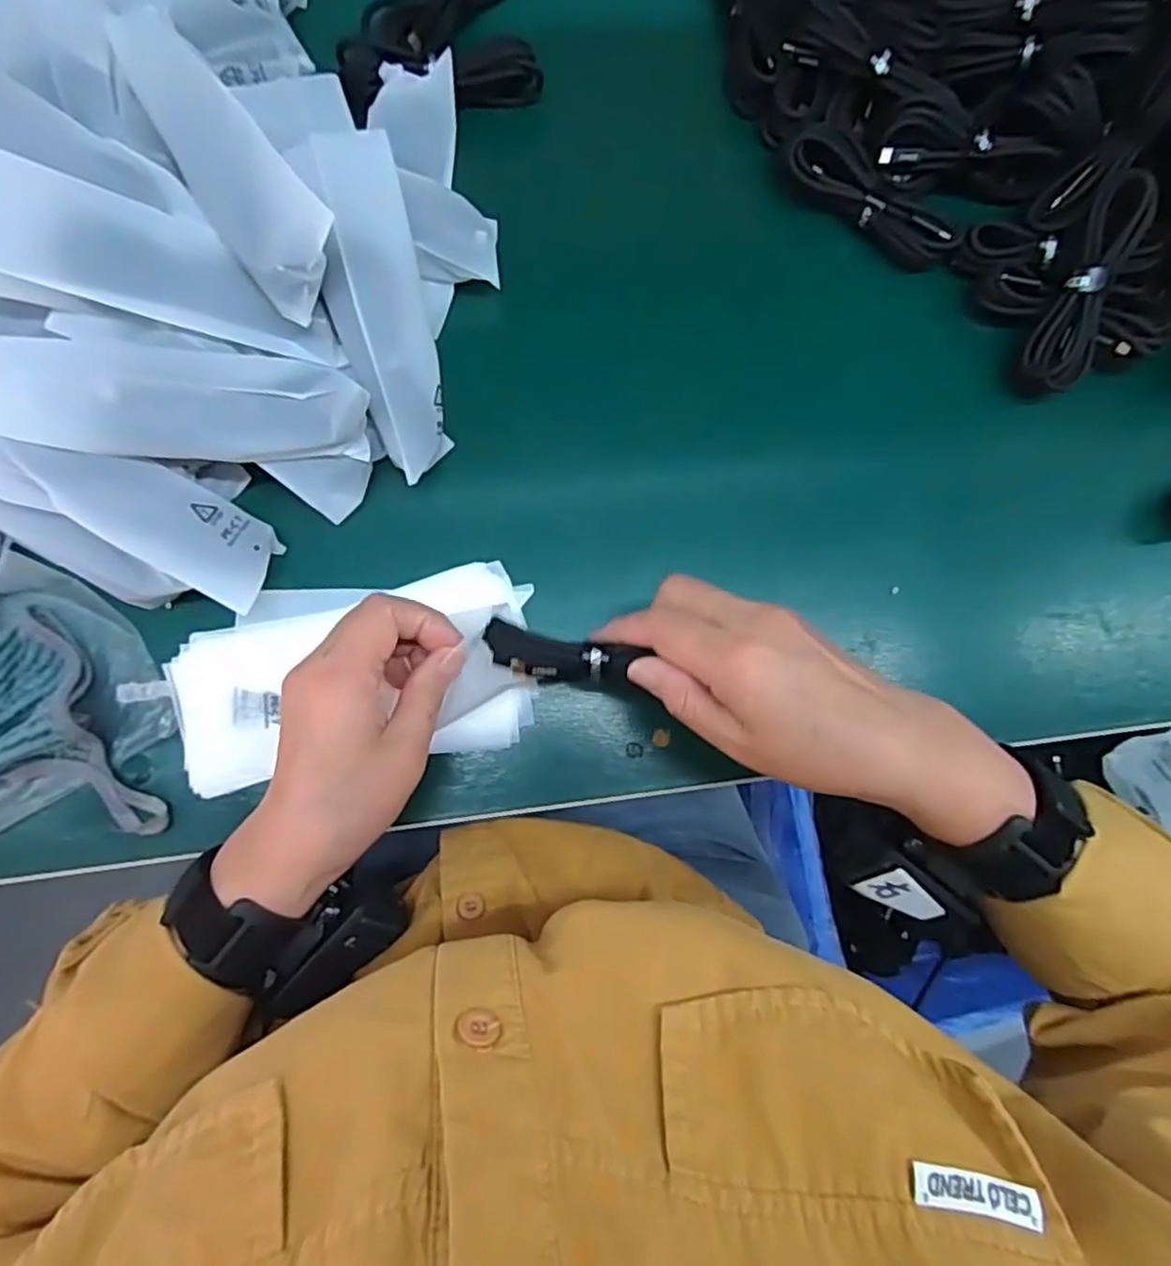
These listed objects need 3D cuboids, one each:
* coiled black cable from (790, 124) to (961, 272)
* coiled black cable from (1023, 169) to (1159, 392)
[{"bbox_3d":[0.169,-0.254,0.405,0.108,0.020,0.030,39,82,0],"label":"coiled black cable"},{"bbox_3d":[0.279,-0.193,0.382,0.033,0.023,0.106,13,110,-3],"label":"coiled black cable"}]

